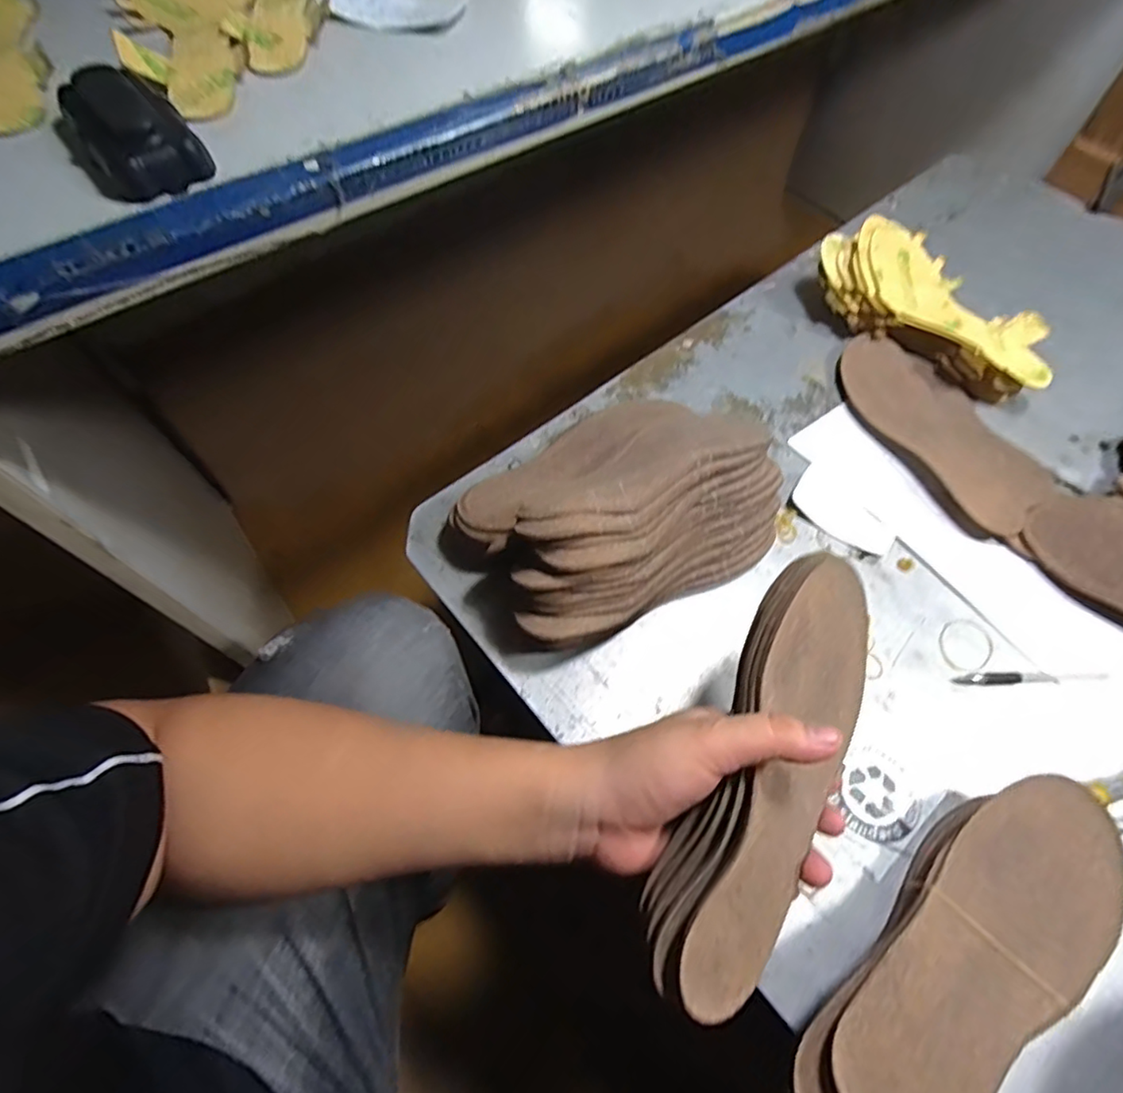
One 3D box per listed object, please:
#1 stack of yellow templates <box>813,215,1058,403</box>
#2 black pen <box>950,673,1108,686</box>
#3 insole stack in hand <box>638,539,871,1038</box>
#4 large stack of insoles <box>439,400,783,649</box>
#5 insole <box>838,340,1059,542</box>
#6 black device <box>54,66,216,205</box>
[{"bbox_3d":[0.402,-0.253,0.647,0.107,0.085,0.262,-41,70,-19],"label":"stack of yellow templates"},{"bbox_3d":[0.393,0.111,0.494,0.126,0.004,0.010,0,63,0],"label":"black pen"},{"bbox_3d":[0.124,0.129,0.349,0.088,0.032,0.256,38,67,-24],"label":"insole stack in hand"},{"bbox_3d":[0.051,-0.038,0.507,0.263,0.131,0.198,-35,68,-17],"label":"large stack of insoles"},{"bbox_3d":[0.379,-0.123,0.596,0.097,0.024,0.242,-24,65,-12],"label":"insole"},{"bbox_3d":[-0.242,-0.231,0.323,0.061,0.031,0.106,-34,68,-16],"label":"black device"}]

